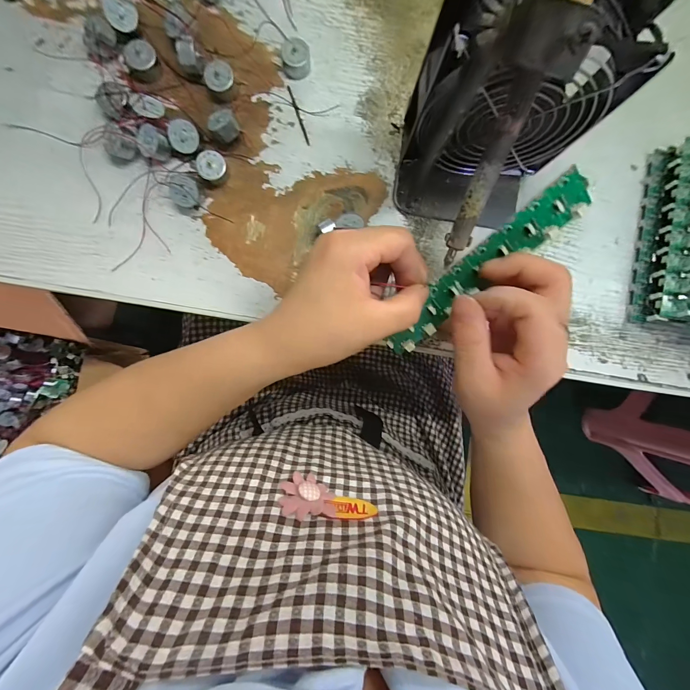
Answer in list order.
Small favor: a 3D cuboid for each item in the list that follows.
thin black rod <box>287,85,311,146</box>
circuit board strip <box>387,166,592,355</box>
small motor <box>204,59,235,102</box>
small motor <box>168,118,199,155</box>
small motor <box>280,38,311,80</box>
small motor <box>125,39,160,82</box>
[{"bbox_3d":[-0.040,-0.199,0.267,0.004,0.004,0.053,-20,92,-3],"label":"thin black rod"},{"bbox_3d":[0.090,-0.049,0.211,0.155,0.006,0.029,-40,117,16],"label":"circuit board strip"},{"bbox_3d":[-0.103,-0.221,0.257,0.023,0.014,0.026,-13,92,-3],"label":"small motor"},{"bbox_3d":[-0.131,-0.170,0.254,0.023,0.013,0.023,-4,120,-6],"label":"small motor"},{"bbox_3d":[-0.041,-0.240,0.261,0.024,0.015,0.021,-11,92,-3],"label":"small motor"},{"bbox_3d":[-0.165,-0.232,0.253,0.025,0.016,0.017,-38,93,-2],"label":"small motor"}]

